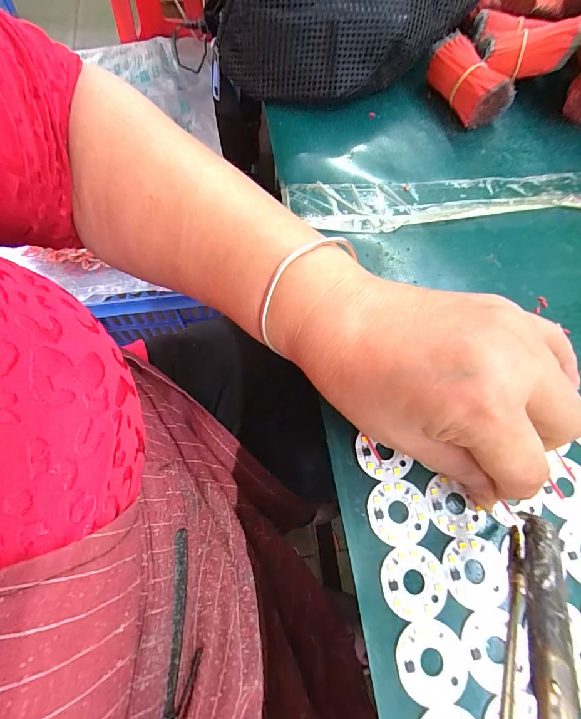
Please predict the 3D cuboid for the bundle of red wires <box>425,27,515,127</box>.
[{"bbox_3d":[0.143,-0.227,0.287,0.038,0.038,0.068,-24,71,-12],"label":"bundle of red wires"}]

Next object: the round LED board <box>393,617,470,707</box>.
[{"bbox_3d":[0.063,0.134,0.155,0.031,0.004,0.030,1,68,-3],"label":"round LED board"}]

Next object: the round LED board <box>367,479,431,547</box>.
[{"bbox_3d":[0.055,0.077,0.177,0.031,0.004,0.030,1,68,-3],"label":"round LED board"}]

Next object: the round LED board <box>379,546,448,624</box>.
[{"bbox_3d":[0.059,0.105,0.166,0.031,0.004,0.030,1,68,-3],"label":"round LED board"}]

